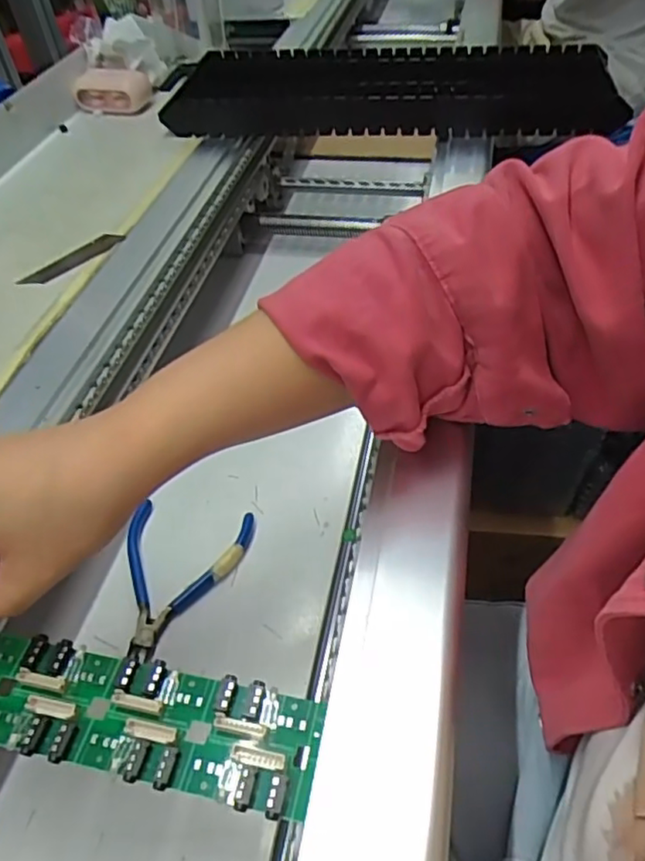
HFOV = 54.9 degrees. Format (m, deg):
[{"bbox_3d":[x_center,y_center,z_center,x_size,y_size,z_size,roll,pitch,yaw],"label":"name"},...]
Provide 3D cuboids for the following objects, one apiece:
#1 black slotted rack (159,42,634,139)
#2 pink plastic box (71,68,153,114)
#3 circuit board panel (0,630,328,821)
[{"bbox_3d":[0.062,-0.319,0.596,0.398,0.045,0.168,-1,48,9],"label":"black slotted rack"},{"bbox_3d":[-0.209,-0.340,0.625,0.073,0.035,0.038,1,49,10],"label":"pink plastic box"},{"bbox_3d":[-0.091,0.111,0.249,0.180,0.007,0.044,6,49,10],"label":"circuit board panel"}]

